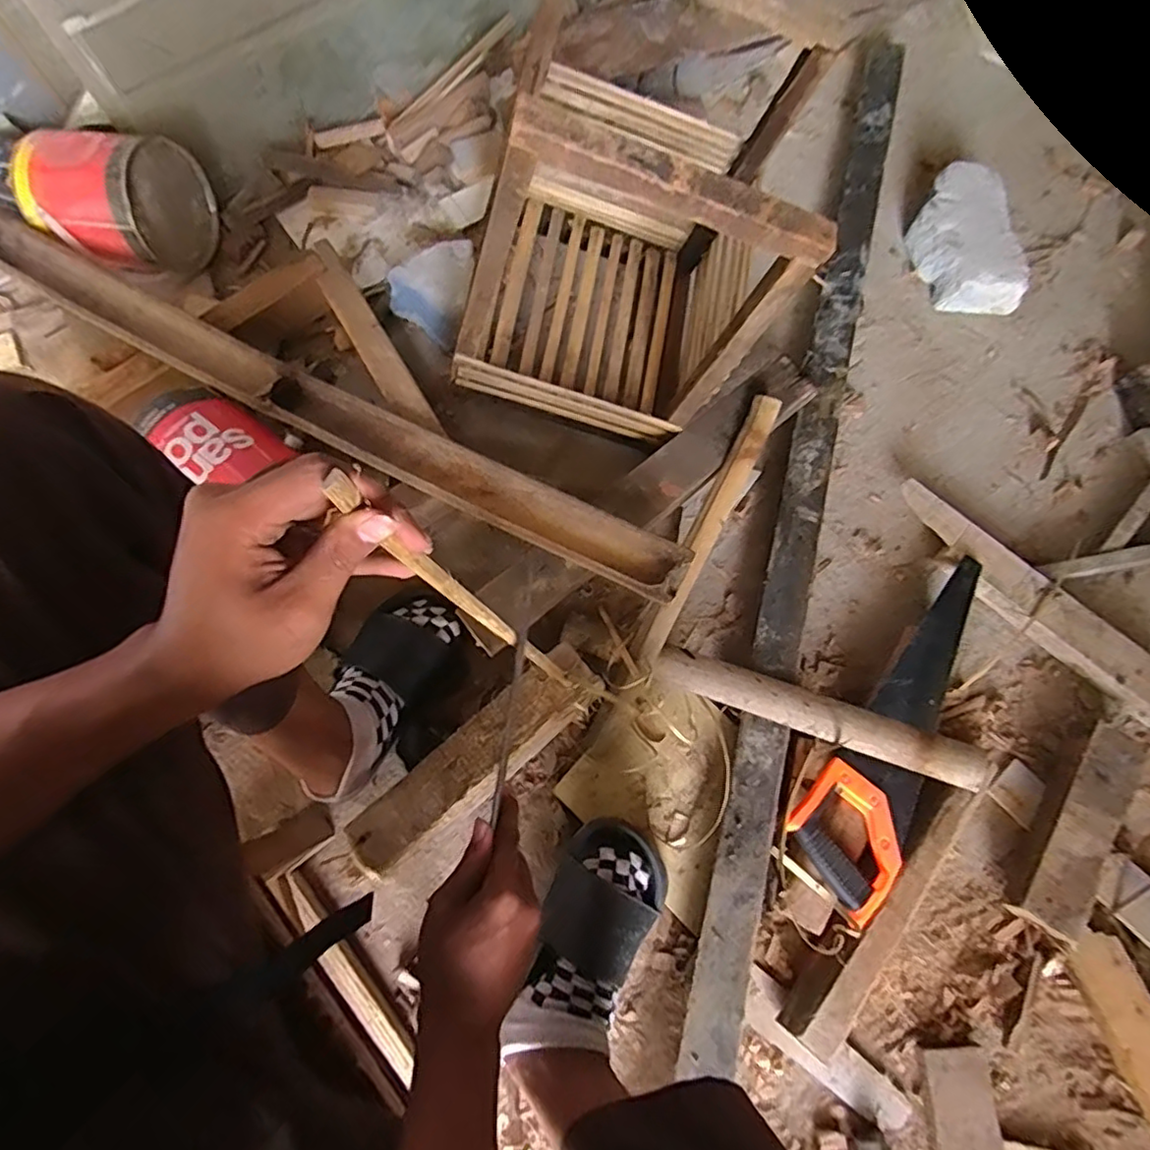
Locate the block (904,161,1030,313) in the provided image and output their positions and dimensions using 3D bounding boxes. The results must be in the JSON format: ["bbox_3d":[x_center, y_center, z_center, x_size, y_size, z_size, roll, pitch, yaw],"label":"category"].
[{"bbox_3d":[0.563,-0.477,0.889,0.119,0.077,0.215,-16,76,-6],"label":"block"}]

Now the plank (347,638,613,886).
[{"bbox_3d":[-0.103,0.202,0.684,0.300,0.075,0.075,-40,80,-11],"label":"plank"}]

